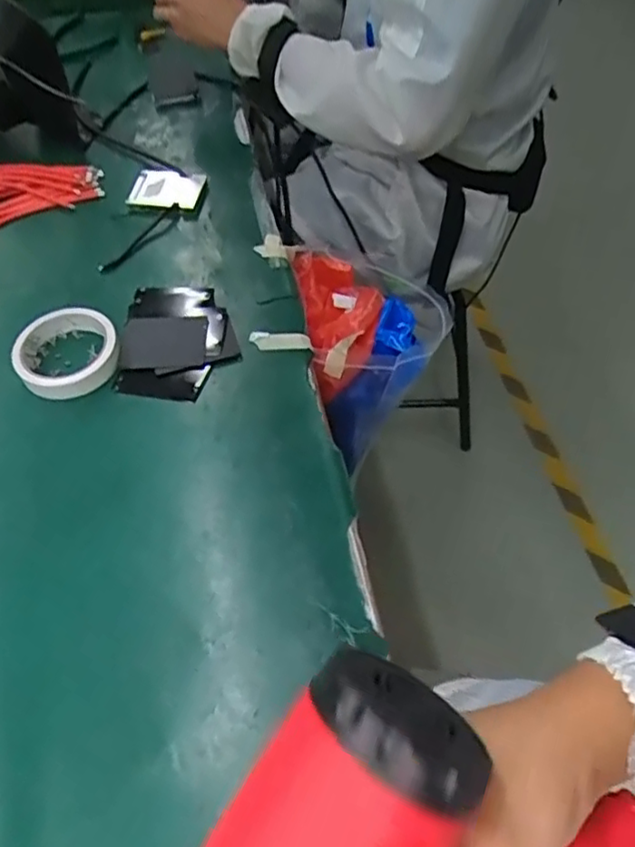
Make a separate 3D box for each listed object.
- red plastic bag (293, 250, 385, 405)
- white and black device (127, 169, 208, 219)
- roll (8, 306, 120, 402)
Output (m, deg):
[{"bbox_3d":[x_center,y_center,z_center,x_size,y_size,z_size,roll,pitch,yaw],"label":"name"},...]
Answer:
[{"bbox_3d":[0.028,-0.107,0.671,0.087,0.053,0.163,-7,55,-4],"label":"red plastic bag"},{"bbox_3d":[-0.169,-0.259,0.728,0.084,0.012,0.073,7,55,6],"label":"white and black device"},{"bbox_3d":[-0.229,-0.063,0.590,0.092,0.022,0.089,-1,54,1],"label":"roll"}]

